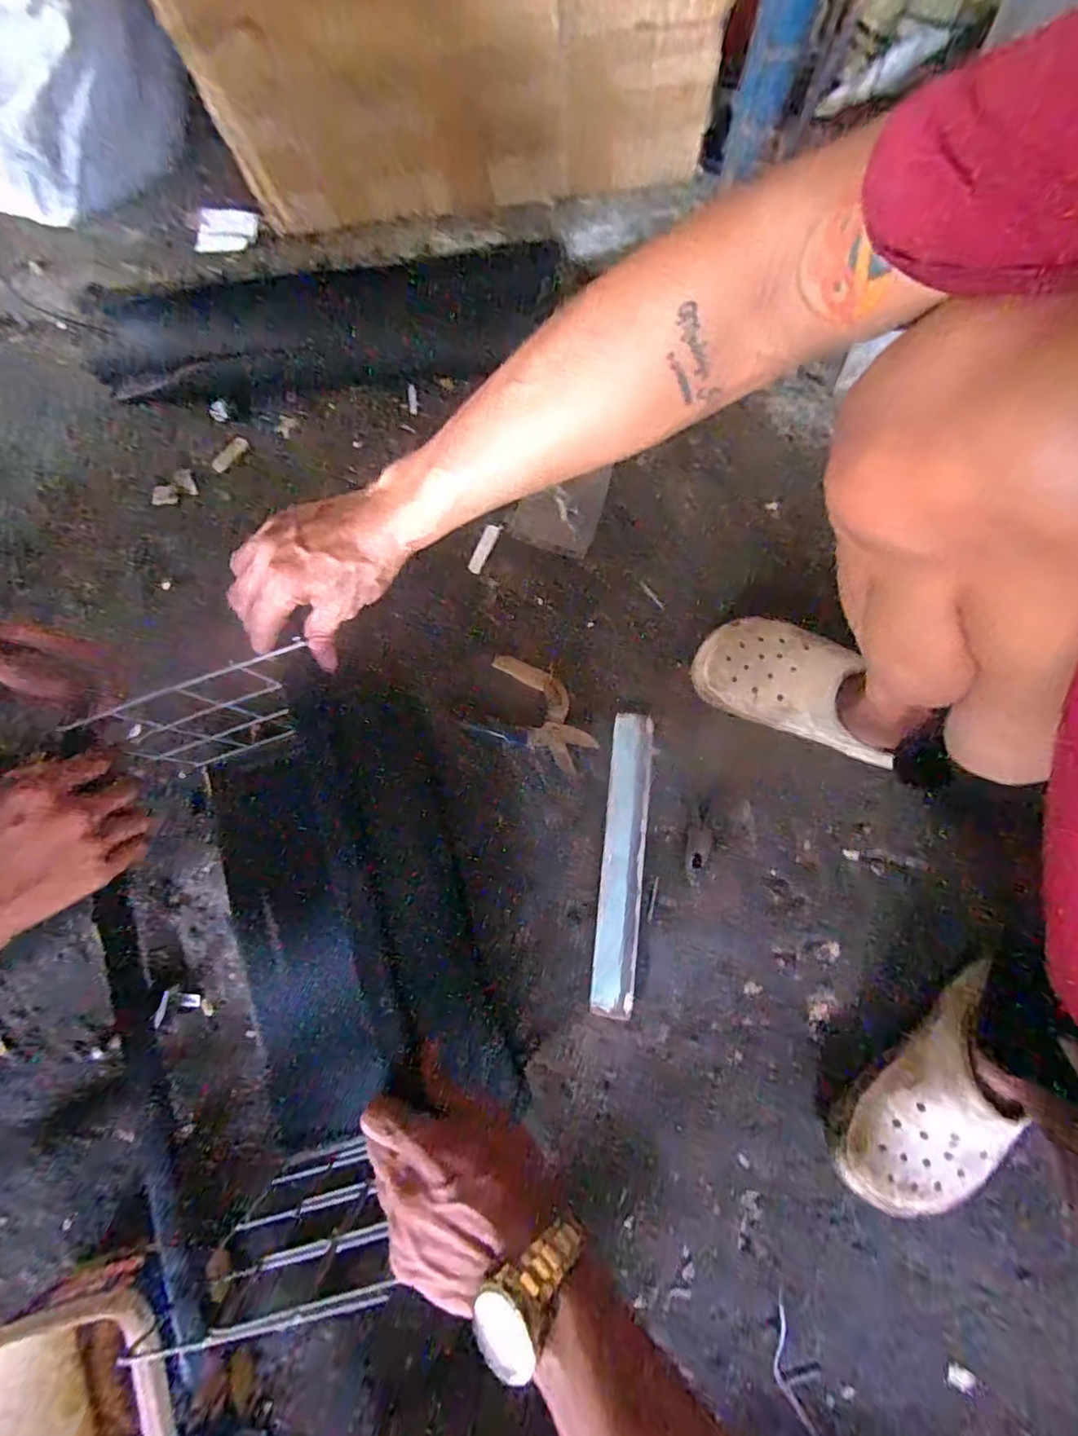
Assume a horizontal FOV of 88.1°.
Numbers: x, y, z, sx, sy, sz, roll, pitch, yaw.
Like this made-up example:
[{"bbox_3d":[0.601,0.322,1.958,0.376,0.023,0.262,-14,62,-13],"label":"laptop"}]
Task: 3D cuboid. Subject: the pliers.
[{"bbox_3d":[0.001,-0.005,0.604,0.132,0.017,0.089,24,80,6],"label":"pliers"}]

